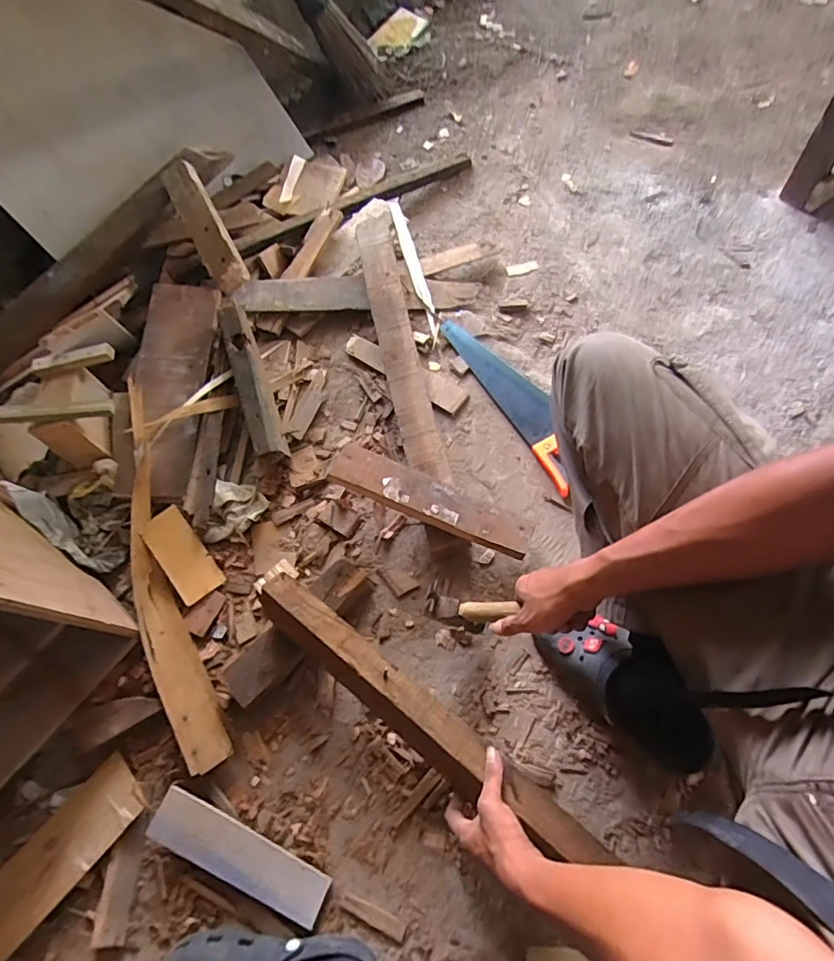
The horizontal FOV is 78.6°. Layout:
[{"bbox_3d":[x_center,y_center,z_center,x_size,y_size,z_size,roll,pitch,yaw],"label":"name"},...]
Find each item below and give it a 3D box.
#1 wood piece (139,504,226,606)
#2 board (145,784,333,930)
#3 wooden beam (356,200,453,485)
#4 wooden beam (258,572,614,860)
[{"bbox_3d":[-0.378,0.120,0.820,0.071,0.012,0.152,-34,81,-13],"label":"wood piece"},{"bbox_3d":[-0.223,0.468,0.637,0.233,0.010,0.059,23,64,7],"label":"board"},{"bbox_3d":[-0.039,-0.293,0.946,0.089,0.067,0.657,-9,66,-2],"label":"wooden beam"},{"bbox_3d":[-0.011,0.282,0.632,0.477,0.054,0.063,34,71,17],"label":"wooden beam"}]

